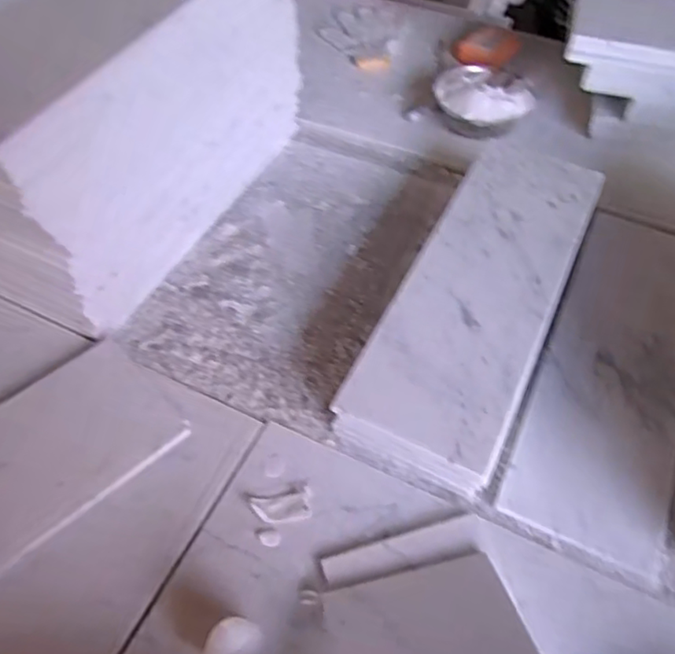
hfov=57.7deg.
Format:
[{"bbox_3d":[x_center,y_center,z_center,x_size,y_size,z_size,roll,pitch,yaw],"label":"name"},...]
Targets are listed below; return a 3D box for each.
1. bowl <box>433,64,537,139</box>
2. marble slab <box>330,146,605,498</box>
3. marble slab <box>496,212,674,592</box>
[{"bbox_3d":[0.210,-0.326,0.910,0.137,0.063,0.133,-1,54,1],"label":"bowl"},{"bbox_3d":[0.166,-0.049,0.682,0.159,0.025,0.474,22,57,16],"label":"marble slab"},{"bbox_3d":[0.326,0.032,0.701,0.153,0.018,0.479,22,57,16],"label":"marble slab"}]

